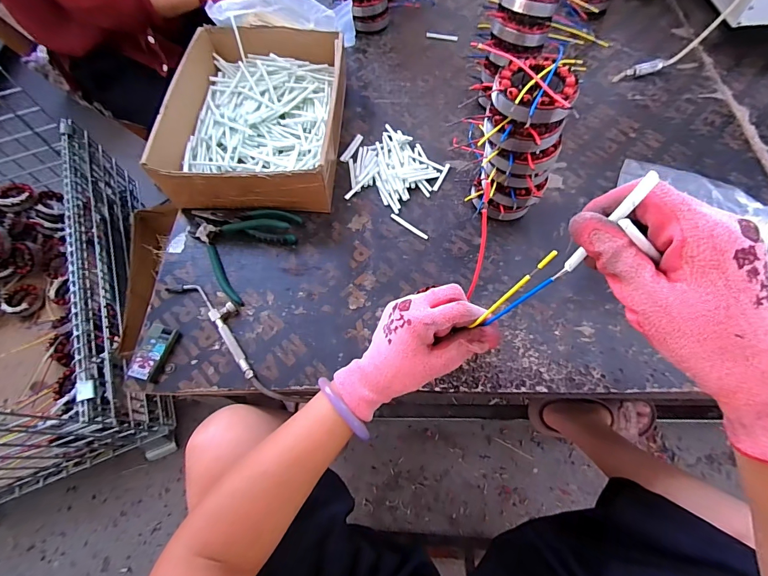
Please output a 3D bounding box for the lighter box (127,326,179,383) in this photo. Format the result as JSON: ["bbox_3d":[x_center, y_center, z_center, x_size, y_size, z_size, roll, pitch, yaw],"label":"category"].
[{"bbox_3d":[-0.290,0.080,0.458,0.036,0.016,0.067,13,66,7],"label":"lighter box"}]

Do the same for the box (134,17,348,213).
[{"bbox_3d":[-0.192,-0.275,0.583,0.244,0.096,0.331,1,65,1],"label":"box"}]

